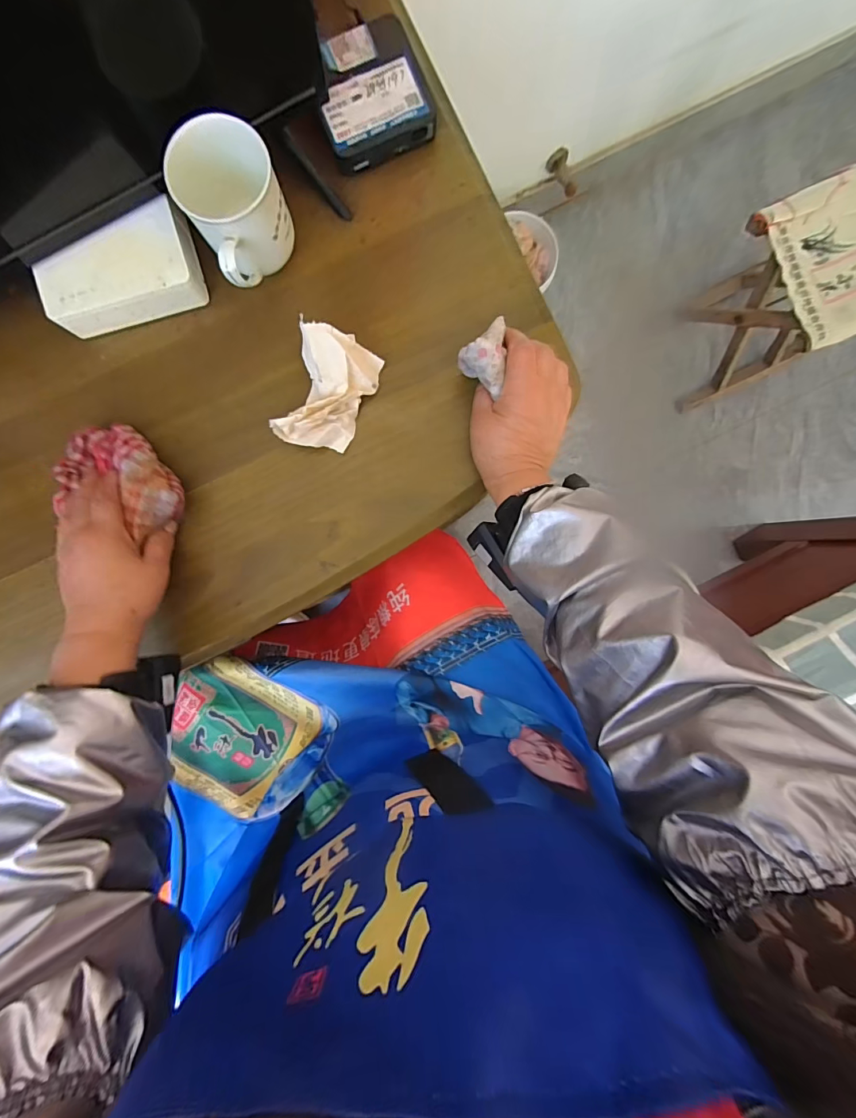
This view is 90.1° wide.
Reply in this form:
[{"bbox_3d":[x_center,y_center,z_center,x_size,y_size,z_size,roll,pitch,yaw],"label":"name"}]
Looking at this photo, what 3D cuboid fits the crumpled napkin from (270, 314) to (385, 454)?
[{"bbox_3d":[-0.091,-0.151,0.393,0.072,0.040,0.105,17,91,-1],"label":"crumpled napkin"}]

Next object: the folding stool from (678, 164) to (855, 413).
[{"bbox_3d":[0.660,-0.478,0.793,0.315,0.347,0.228,-26,92,1],"label":"folding stool"}]

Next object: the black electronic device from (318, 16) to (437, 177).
[{"bbox_3d":[-0.052,-0.424,0.393,0.097,0.029,0.108,-18,92,0],"label":"black electronic device"}]

